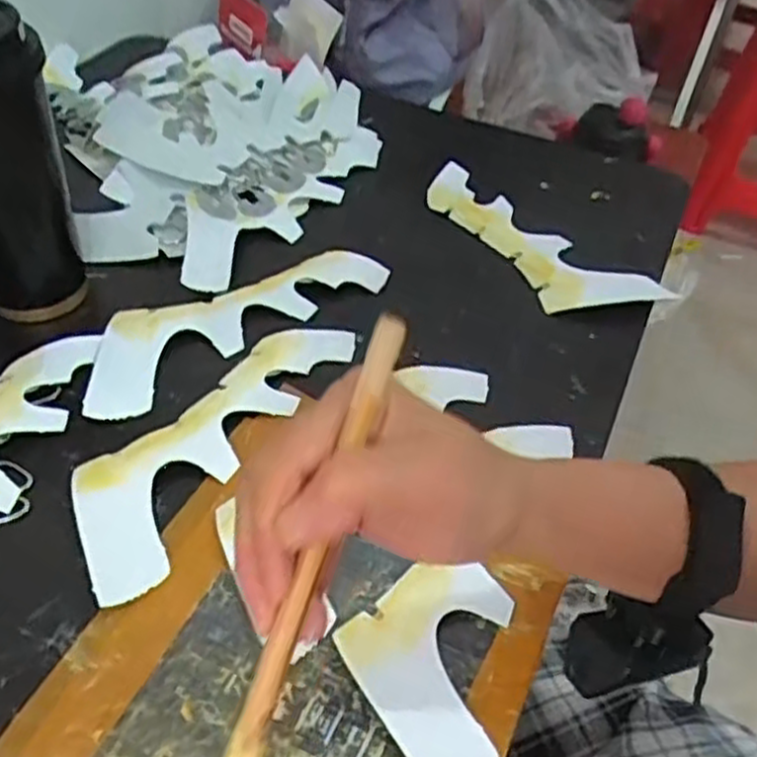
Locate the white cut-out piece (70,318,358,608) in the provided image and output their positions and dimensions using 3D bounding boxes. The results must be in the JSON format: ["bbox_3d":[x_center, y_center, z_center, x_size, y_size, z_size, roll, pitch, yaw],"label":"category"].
[{"bbox_3d":[-0.103,0.029,0.468,0.076,0.013,0.220,26,49,19],"label":"white cut-out piece"}]

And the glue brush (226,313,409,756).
[{"bbox_3d":[-0.038,0.107,0.261,0.013,0.266,0.006,20,5,14],"label":"glue brush"}]

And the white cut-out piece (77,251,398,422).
[{"bbox_3d":[-0.104,-0.045,0.536,0.219,0.011,0.076,-31,59,-25],"label":"white cut-out piece"}]

